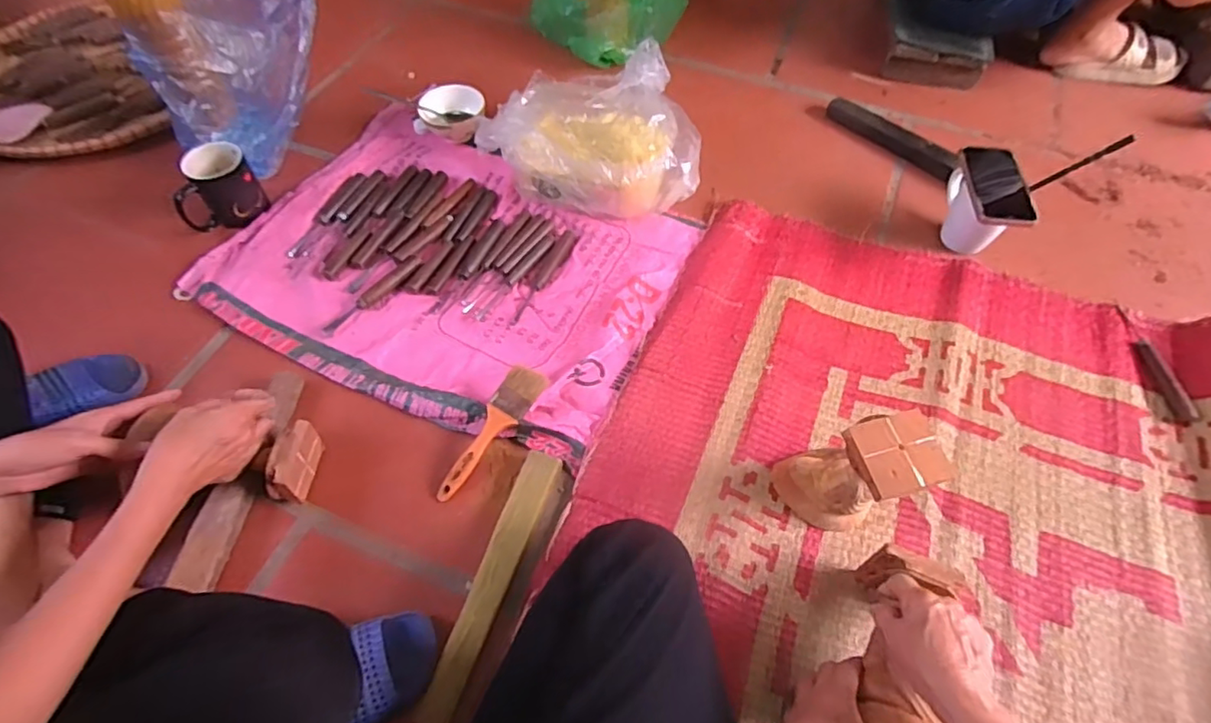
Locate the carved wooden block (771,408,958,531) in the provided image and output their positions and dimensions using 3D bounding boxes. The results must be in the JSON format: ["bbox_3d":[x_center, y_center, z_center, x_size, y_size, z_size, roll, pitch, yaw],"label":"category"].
[{"bbox_3d":[0.253,0.114,0.613,0.095,0.171,0.095,-15,60,-10],"label":"carved wooden block"}]

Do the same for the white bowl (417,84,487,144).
[{"bbox_3d":[-0.254,-0.410,0.989,0.105,0.057,0.105,0,58,0],"label":"white bowl"}]

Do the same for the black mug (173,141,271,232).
[{"bbox_3d":[-0.568,-0.253,0.866,0.108,0.097,0.075,-23,61,-14],"label":"black mug"}]

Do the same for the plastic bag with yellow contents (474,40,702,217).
[{"bbox_3d":[-0.022,-0.330,0.885,0.275,0.152,0.239,-25,62,-15],"label":"plastic bag with yellow contents"}]

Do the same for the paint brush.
[{"bbox_3d":[-0.136,0.085,0.701,0.047,0.013,0.181,31,76,5],"label":"paint brush"}]

